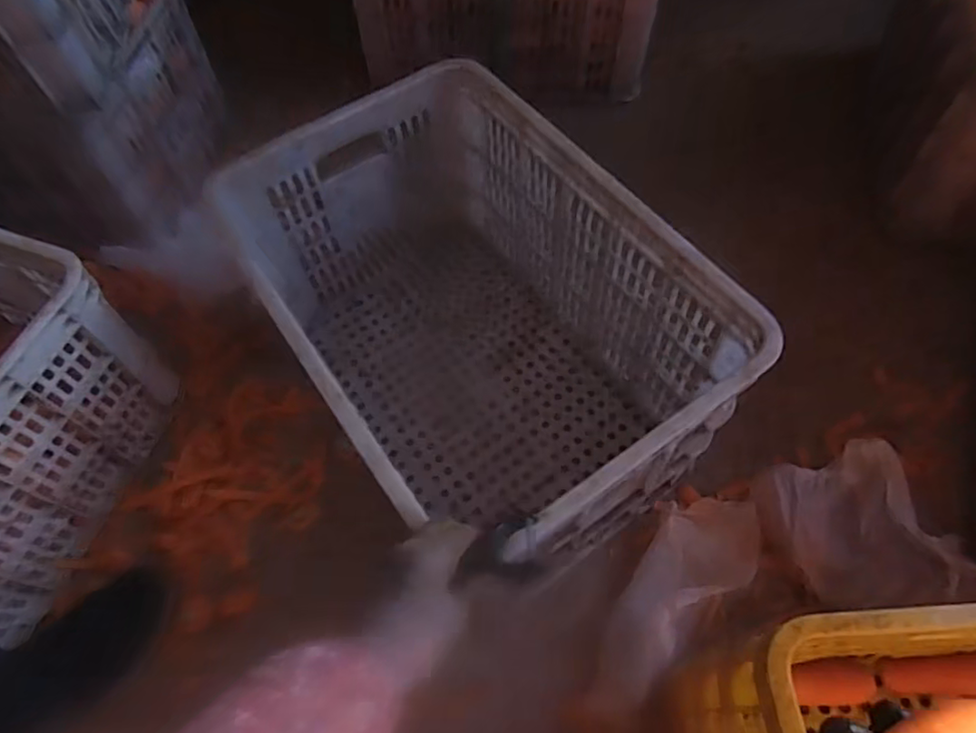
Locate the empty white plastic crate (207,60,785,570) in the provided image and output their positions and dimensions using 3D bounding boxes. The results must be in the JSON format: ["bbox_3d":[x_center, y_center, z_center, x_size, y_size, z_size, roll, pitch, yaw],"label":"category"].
[{"bbox_3d":[-0.013,-0.039,0.692,0.333,0.287,0.487,-34,65,-17],"label":"empty white plastic crate"}]

